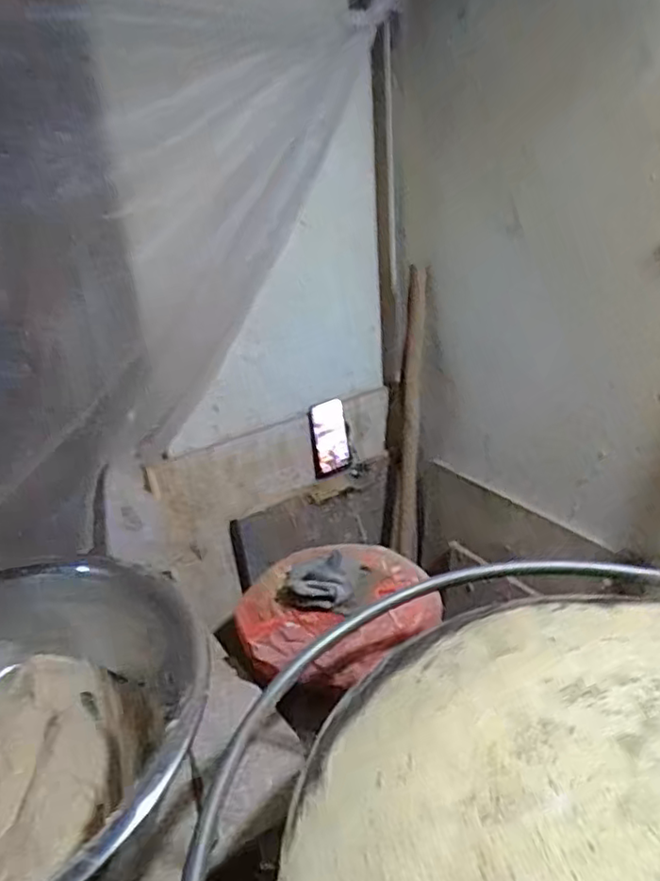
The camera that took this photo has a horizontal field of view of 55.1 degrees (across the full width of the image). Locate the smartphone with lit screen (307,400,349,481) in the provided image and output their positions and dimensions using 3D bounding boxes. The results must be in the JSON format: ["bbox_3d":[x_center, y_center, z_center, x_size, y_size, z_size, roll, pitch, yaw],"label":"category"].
[{"bbox_3d":[-0.001,-0.003,1.327,0.085,0.156,0.007,-10,7,-29],"label":"smartphone with lit screen"}]

